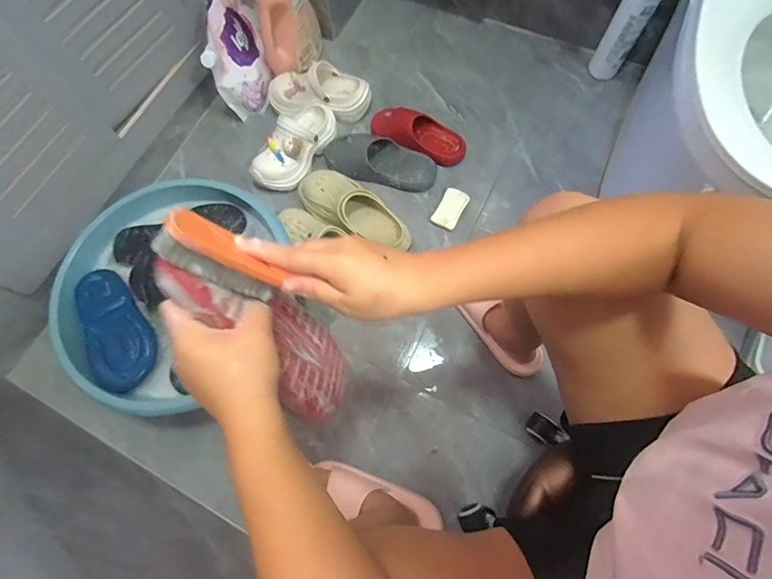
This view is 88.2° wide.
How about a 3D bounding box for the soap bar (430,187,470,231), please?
[{"bbox_3d":[0.154,-0.193,0.951,0.060,0.019,0.106,28,74,9],"label":"soap bar"}]

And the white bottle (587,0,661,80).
[{"bbox_3d":[0.574,-0.625,0.947,0.075,0.249,0.058,11,73,7],"label":"white bottle"}]

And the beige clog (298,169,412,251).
[{"bbox_3d":[-0.073,-0.182,0.910,0.281,0.087,0.121,40,78,15],"label":"beige clog"}]

